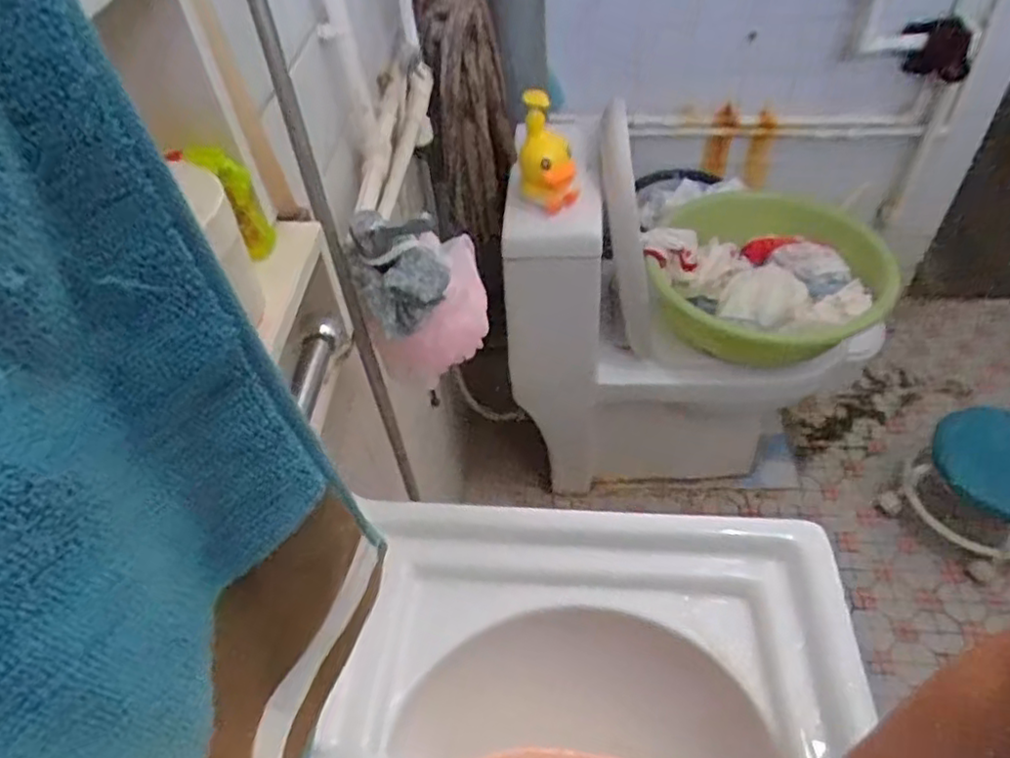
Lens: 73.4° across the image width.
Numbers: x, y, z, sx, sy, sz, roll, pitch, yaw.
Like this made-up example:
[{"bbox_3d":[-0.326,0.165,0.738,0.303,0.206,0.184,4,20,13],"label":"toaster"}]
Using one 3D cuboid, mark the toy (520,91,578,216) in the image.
[{"bbox_3d":[0.067,-0.344,1.008,0.082,0.154,0.106,2,49,7],"label":"toy"}]

